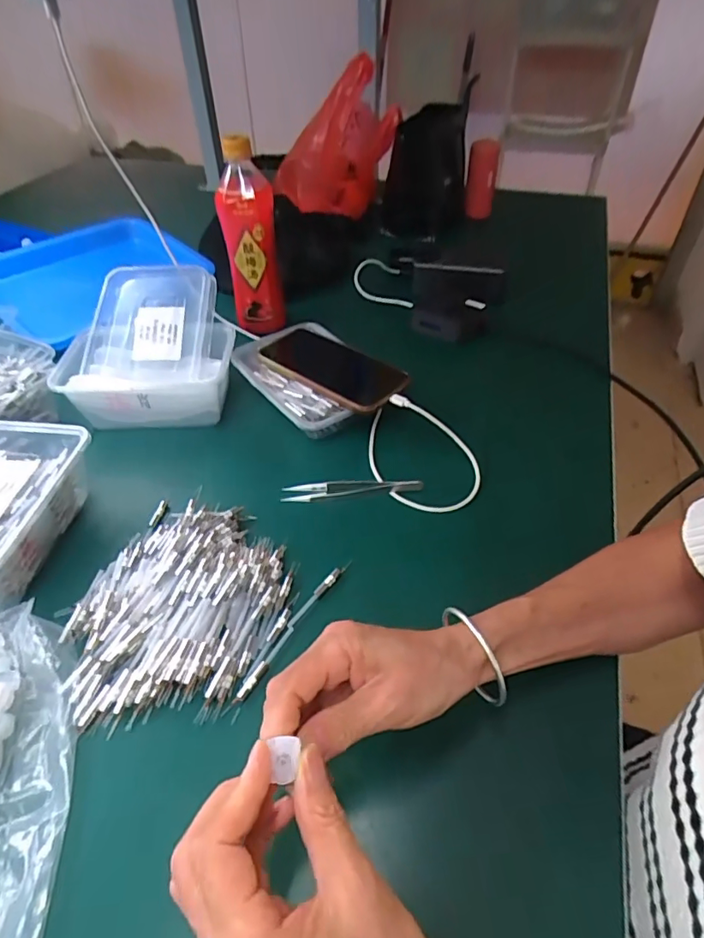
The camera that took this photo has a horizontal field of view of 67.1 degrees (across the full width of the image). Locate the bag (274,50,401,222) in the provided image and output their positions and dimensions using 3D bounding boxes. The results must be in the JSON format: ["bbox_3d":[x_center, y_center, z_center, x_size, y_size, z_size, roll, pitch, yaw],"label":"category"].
[{"bbox_3d":[-0.013,-0.511,0.849,0.204,0.204,0.100,-26,50,-25],"label":"bag"}]

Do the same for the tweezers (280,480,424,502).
[{"bbox_3d":[0.000,0.018,0.479,0.123,0.016,0.018,-1,44,-2],"label":"tweezers"}]

